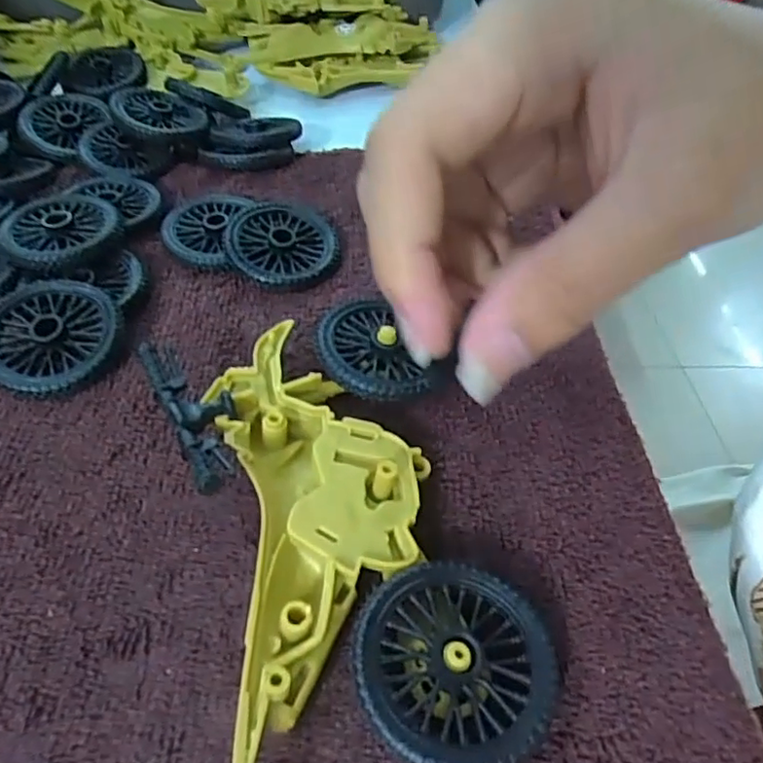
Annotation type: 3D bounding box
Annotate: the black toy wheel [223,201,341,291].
[{"bbox_3d":[-0.034,-0.047,0.208,0.037,0.007,0.037,6,56,-8],"label":"black toy wheel"}]

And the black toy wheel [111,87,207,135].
[{"bbox_3d":[-0.092,-0.111,0.253,0.034,0.013,0.036,1,45,-1],"label":"black toy wheel"}]

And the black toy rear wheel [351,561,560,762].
[{"bbox_3d":[0.014,0.054,0.116,0.037,0.010,0.036,1,48,-1],"label":"black toy rear wheel"}]

